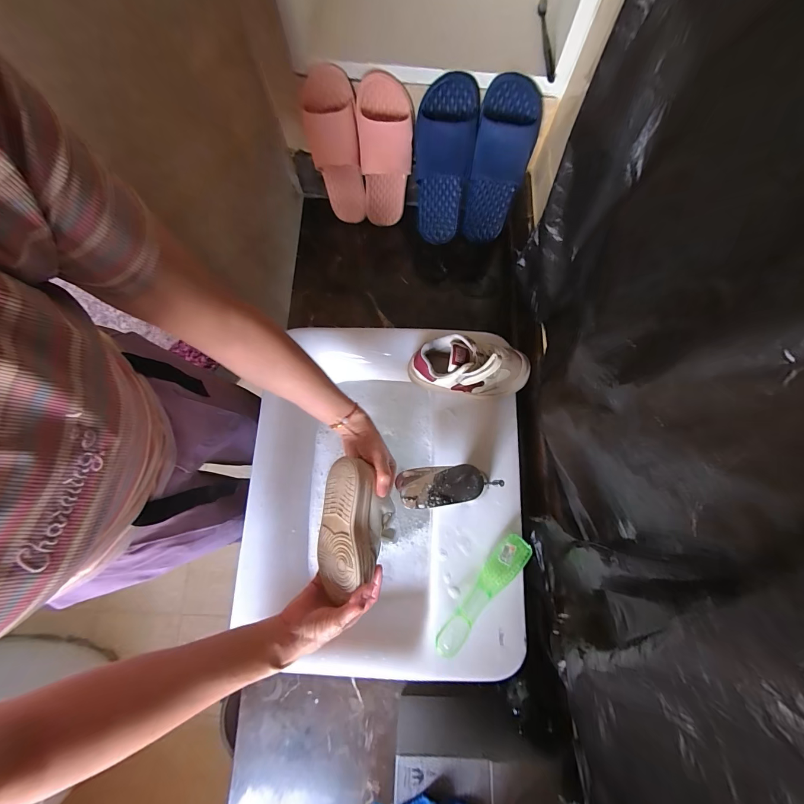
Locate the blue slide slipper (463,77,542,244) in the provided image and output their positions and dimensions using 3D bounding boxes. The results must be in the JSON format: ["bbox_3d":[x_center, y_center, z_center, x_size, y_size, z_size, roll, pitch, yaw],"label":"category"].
[{"bbox_3d":[0.187,-0.457,0.683,0.111,0.292,0.075,-3,63,1],"label":"blue slide slipper"}]

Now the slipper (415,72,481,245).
[{"bbox_3d":[0.078,-0.452,0.673,0.107,0.281,0.076,10,55,7],"label":"slipper"}]

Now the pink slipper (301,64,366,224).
[{"bbox_3d":[-0.129,-0.481,0.681,0.097,0.258,0.069,-6,56,0],"label":"pink slipper"}]

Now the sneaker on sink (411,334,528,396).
[{"bbox_3d":[0.108,-0.058,0.549,0.193,0.087,0.084,3,76,2],"label":"sneaker on sink"}]

